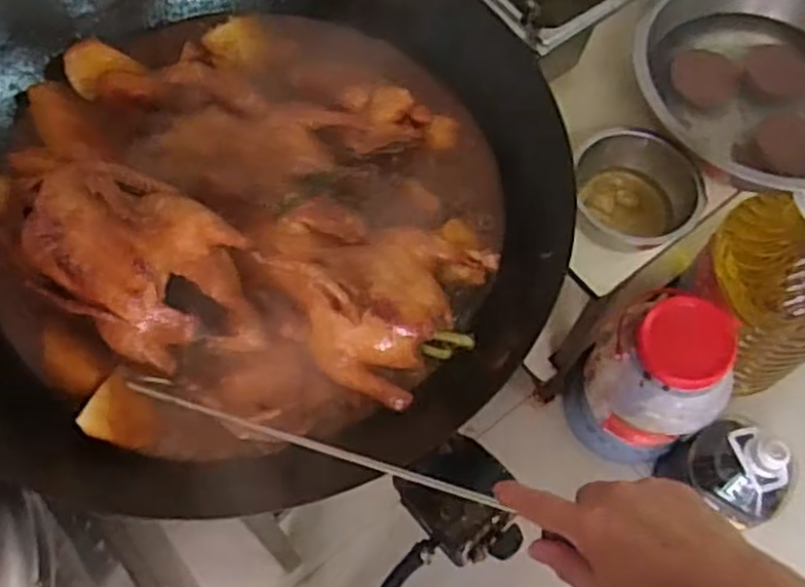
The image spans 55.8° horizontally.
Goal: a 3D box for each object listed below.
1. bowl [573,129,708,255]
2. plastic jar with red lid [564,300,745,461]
[{"bbox_3d":[0.315,-0.129,1.032,0.169,0.082,0.159,1,65,-2],"label":"bowl"},{"bbox_3d":[0.406,0.149,1.262,0.166,0.366,0.182,1,65,-2],"label":"plastic jar with red lid"}]

